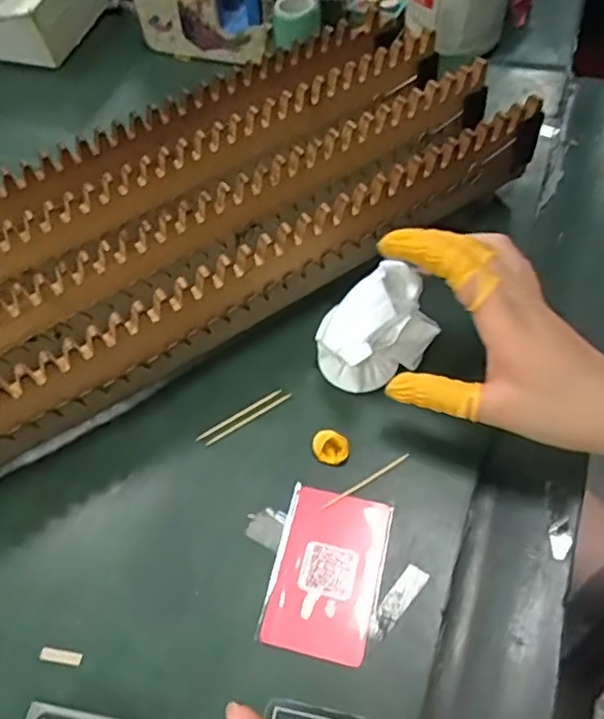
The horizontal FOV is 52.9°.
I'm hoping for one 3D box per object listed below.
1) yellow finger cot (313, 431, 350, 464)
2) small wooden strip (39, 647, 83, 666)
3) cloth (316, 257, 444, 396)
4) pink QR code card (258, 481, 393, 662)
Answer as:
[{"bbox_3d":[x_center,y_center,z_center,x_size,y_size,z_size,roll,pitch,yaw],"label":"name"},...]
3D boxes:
[{"bbox_3d":[0.017,0.053,0.362,0.022,0.017,0.014,25,62,19],"label":"yellow finger cot"},{"bbox_3d":[-0.127,0.155,0.317,0.023,0.004,0.006,6,58,8],"label":"small wooden strip"},{"bbox_3d":[0.045,-0.018,0.378,0.077,0.064,0.050,-29,60,-14],"label":"cloth"},{"bbox_3d":[0.014,0.114,0.330,0.057,0.004,0.086,10,58,11],"label":"pink QR code card"}]

